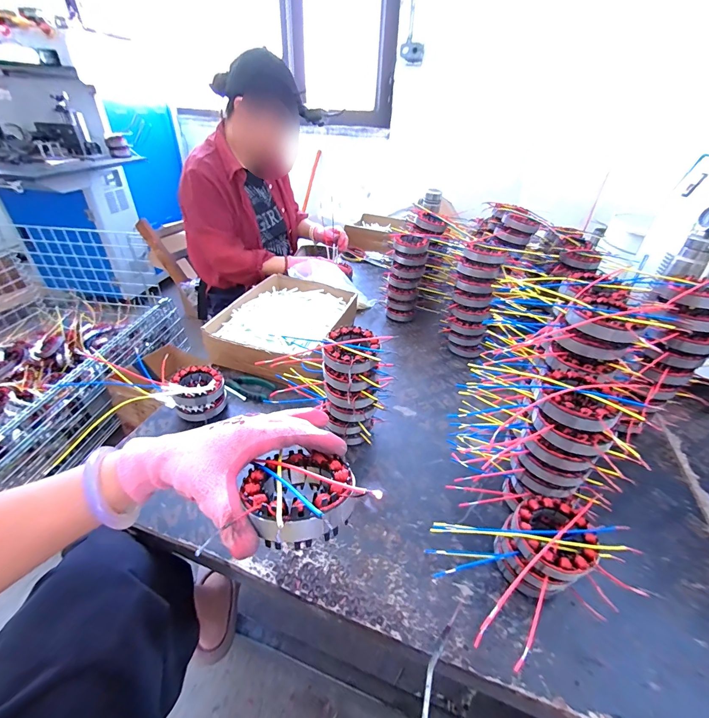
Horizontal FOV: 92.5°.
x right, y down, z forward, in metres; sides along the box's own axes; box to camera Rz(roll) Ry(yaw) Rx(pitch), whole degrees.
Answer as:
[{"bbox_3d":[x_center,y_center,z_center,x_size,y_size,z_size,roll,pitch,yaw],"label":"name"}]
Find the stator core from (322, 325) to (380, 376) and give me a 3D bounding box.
[{"bbox_3d":[-0.004,-0.014,0.511,0.079,0.032,0.091,6,36,4],"label":"stator core"}]

